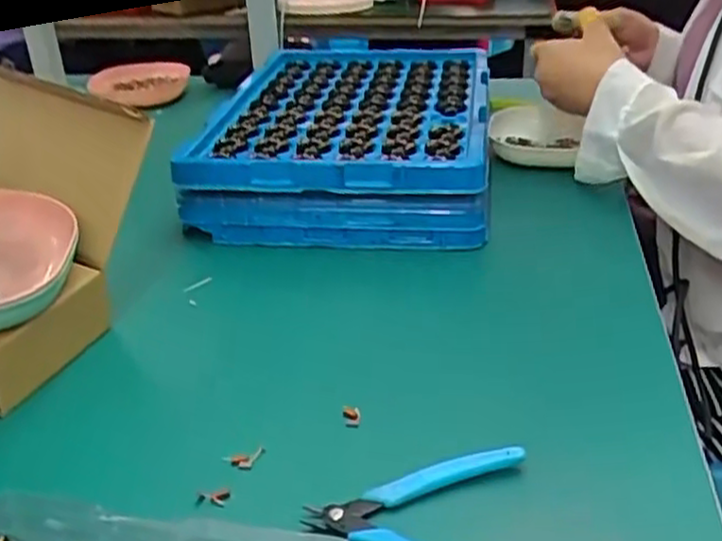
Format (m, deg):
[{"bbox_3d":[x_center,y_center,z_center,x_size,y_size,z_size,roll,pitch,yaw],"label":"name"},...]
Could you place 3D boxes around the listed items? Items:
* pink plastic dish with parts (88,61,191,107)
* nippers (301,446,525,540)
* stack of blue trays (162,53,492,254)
[{"bbox_3d":[-0.333,-0.280,1.108,0.136,0.029,0.143,-2,31,1],"label":"pink plastic dish with parts"},{"bbox_3d":[0.031,0.121,0.381,0.113,0.015,0.088,5,31,13],"label":"nippers"},{"bbox_3d":[0.001,-0.171,0.802,0.271,0.065,0.398,2,31,8],"label":"stack of blue trays"}]

